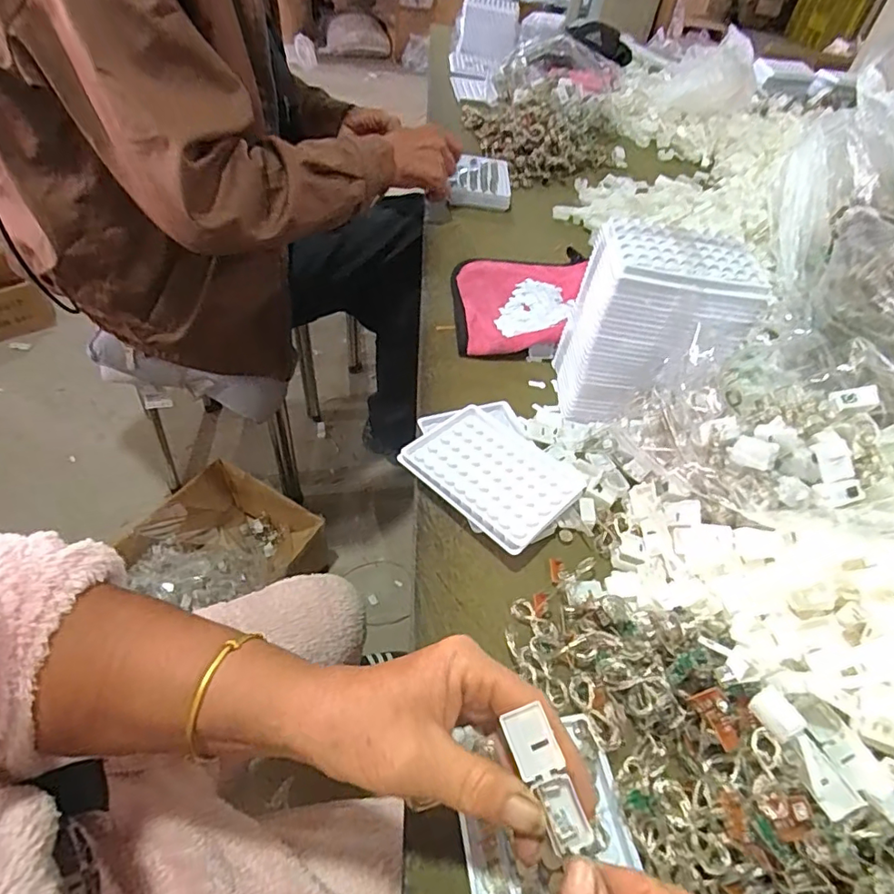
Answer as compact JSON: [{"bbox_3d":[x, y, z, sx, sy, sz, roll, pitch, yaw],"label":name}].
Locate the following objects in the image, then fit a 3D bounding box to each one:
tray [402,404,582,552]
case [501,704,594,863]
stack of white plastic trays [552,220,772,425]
[{"bbox_3d":[0.039,0.020,0.464,0.131,0.007,0.103,36,51,26],"label":"tray"},{"bbox_3d":[0.043,0.143,0.235,0.019,0.009,0.056,-19,77,-20],"label":"case"},{"bbox_3d":[0.187,-0.104,0.506,0.143,0.153,0.103,10,49,4],"label":"stack of white plastic trays"}]

